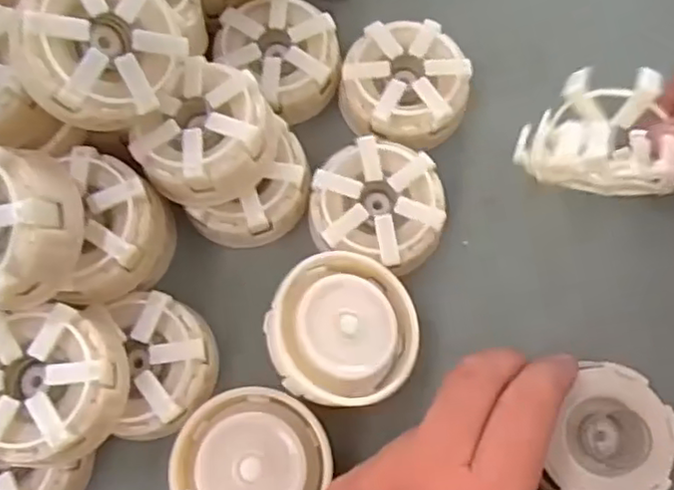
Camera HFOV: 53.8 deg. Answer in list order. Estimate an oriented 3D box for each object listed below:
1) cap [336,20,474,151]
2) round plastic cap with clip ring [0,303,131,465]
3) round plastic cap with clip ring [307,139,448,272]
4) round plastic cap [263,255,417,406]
[{"bbox_3d":[0.033,-0.075,0.329,0.060,0.037,0.058,0,75,0],"label":"cap"},{"bbox_3d":[-0.117,0.056,0.265,0.059,0.034,0.056,0,75,0],"label":"round plastic cap with clip ring"},{"bbox_3d":[0.019,-0.017,0.310,0.059,0.025,0.055,0,75,0],"label":"round plastic cap with clip ring"},{"bbox_3d":[0.002,0.035,0.284,0.064,0.014,0.064,5,78,-24],"label":"round plastic cap"}]

